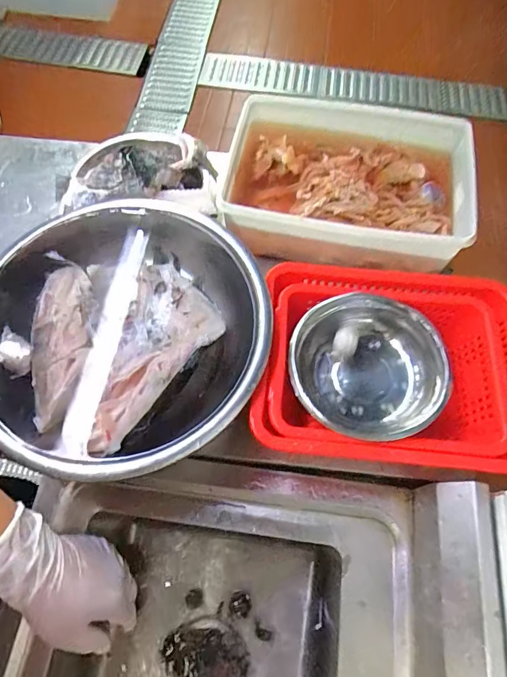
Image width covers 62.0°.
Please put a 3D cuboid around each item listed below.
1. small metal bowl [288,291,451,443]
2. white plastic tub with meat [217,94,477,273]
[{"bbox_3d":[0.131,0.035,0.505,0.176,0.068,0.174,1,65,-1],"label":"small metal bowl"},{"bbox_3d":[0.138,-0.235,0.636,0.336,0.099,0.255,7,65,2],"label":"white plastic tub with meat"}]

